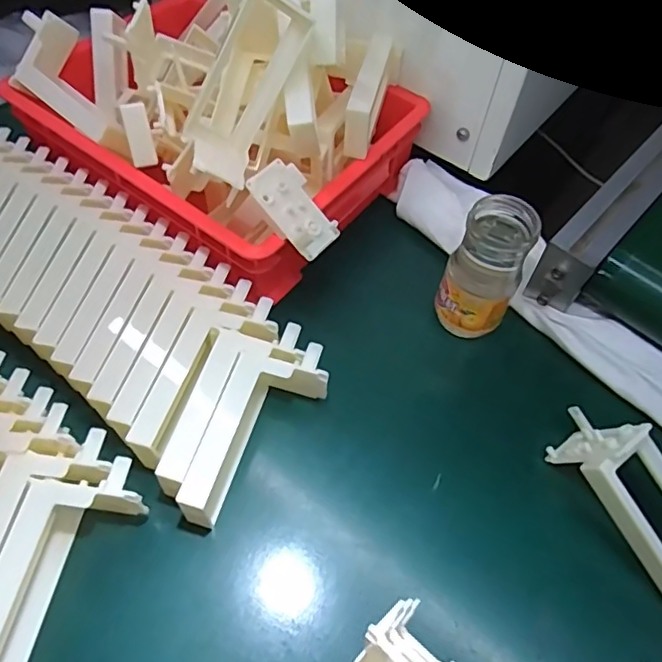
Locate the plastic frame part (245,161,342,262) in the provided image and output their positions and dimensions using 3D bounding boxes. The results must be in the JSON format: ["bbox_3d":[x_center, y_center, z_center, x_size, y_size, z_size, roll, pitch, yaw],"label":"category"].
[{"bbox_3d":[-0.026,-0.099,0.447,0.078,0.011,0.048,50,62,-8],"label":"plastic frame part"}]

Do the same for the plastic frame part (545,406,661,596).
[{"bbox_3d":[0.222,0.128,0.415,0.059,0.069,0.142,-33,86,-13],"label":"plastic frame part"}]

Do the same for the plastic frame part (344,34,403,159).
[{"bbox_3d":[0.038,-0.217,0.517,0.024,0.056,0.130,16,56,7],"label":"plastic frame part"}]

